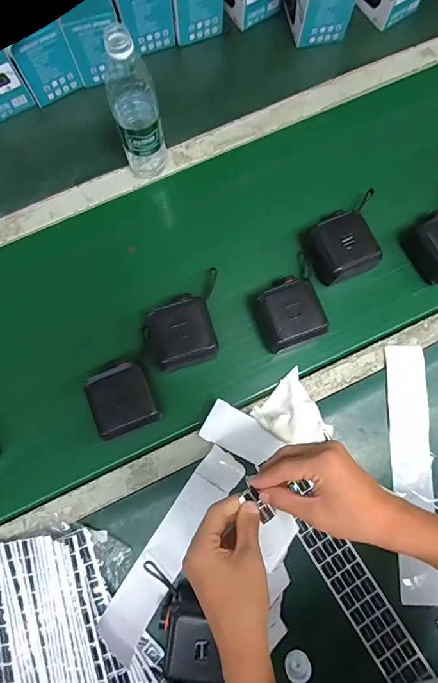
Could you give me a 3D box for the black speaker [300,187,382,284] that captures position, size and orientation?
[{"bbox_3d":[0.190,-0.147,0.596,0.088,0.061,0.104,-25,80,-6],"label":"black speaker"}]

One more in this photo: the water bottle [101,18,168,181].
[{"bbox_3d":[-0.115,-0.319,0.539,0.063,0.224,0.058,0,78,-1],"label":"water bottle"}]

